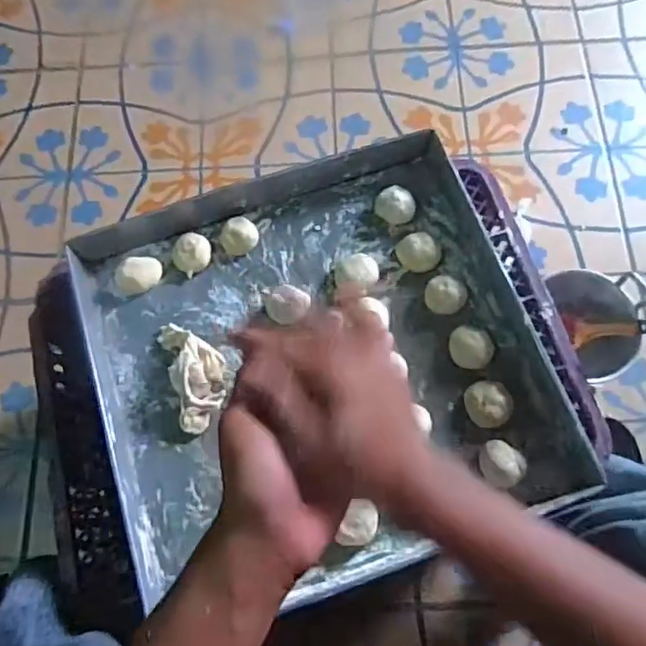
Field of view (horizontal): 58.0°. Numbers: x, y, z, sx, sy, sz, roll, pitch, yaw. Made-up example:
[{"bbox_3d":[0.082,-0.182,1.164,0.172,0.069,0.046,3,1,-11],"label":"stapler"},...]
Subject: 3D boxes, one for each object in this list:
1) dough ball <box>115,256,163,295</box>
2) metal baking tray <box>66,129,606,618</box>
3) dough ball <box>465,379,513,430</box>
[{"bbox_3d":[-0.221,-0.059,0.695,0.047,0.028,0.055,40,77,14],"label":"dough ball"},{"bbox_3d":[-0.002,0.031,0.647,0.495,0.063,0.462,-21,72,-4],"label":"metal baking tray"},{"bbox_3d":[0.181,0.088,0.635,0.043,0.028,0.050,-26,72,-6],"label":"dough ball"}]

